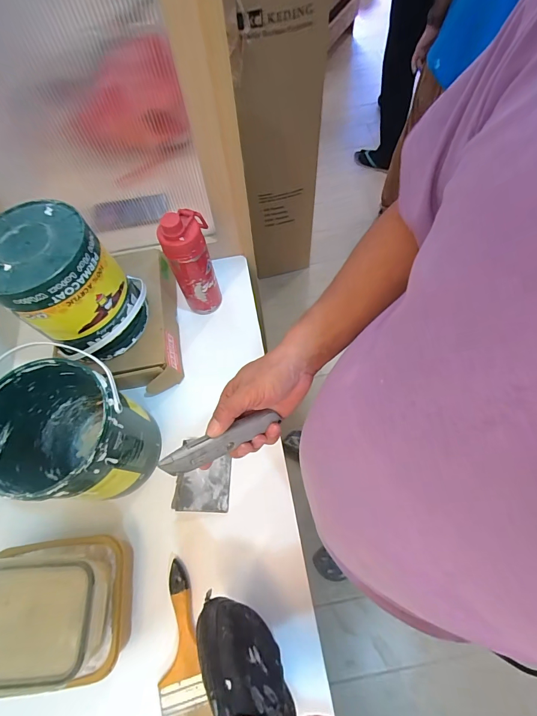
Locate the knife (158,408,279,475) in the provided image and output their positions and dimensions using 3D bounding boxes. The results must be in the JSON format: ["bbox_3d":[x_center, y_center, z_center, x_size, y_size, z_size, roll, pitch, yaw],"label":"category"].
[{"bbox_3d":[-0.050,0.091,0.378,0.138,0.019,0.024,-22,65,-26],"label":"knife"}]

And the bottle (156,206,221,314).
[{"bbox_3d":[-0.135,-0.168,0.613,0.069,0.224,0.077,-4,66,1],"label":"bottle"}]

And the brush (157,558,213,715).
[{"bbox_3d":[-0.119,0.410,0.462,0.060,0.024,0.221,-12,66,-3],"label":"brush"}]

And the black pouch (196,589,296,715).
[{"bbox_3d":[-0.027,0.340,0.382,0.054,0.142,0.135,-27,67,-10],"label":"black pouch"}]

